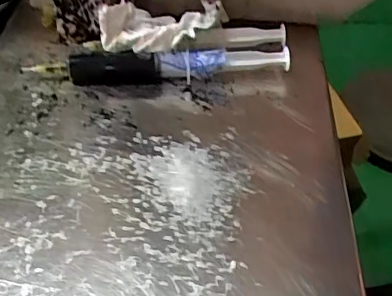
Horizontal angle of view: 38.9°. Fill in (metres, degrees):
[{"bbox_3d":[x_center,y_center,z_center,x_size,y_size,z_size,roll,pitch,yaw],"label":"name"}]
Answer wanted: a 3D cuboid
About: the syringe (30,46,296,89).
[{"bbox_3d":[-0.022,-0.057,0.374,0.170,0.019,0.022,-4,44,-6],"label":"syringe"}]

